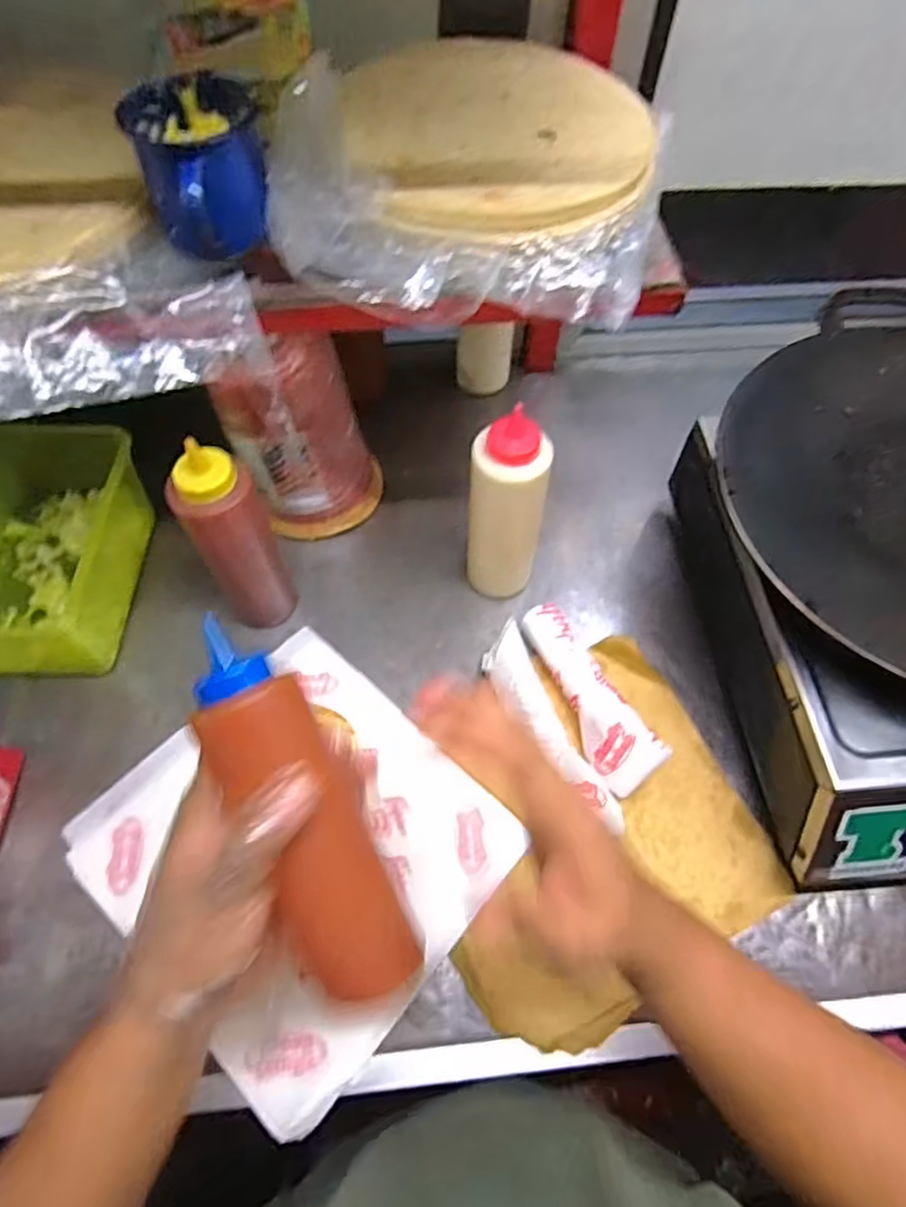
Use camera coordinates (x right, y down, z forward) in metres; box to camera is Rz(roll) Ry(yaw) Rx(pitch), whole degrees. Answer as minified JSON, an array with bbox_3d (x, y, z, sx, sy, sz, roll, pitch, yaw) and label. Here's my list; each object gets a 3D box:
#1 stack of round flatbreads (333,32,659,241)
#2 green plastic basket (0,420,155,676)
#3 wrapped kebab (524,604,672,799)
[{"bbox_3d":[0.028,-0.321,0.426,0.198,0.017,0.230,-8,61,-5],"label":"stack of round flatbreads"},{"bbox_3d":[-0.361,-0.055,0.577,0.140,0.108,0.223,6,60,-2],"label":"green plastic basket"},{"bbox_3d":[0.112,0.072,0.540,0.049,0.042,0.172,-21,63,-15],"label":"wrapped kebab"}]

